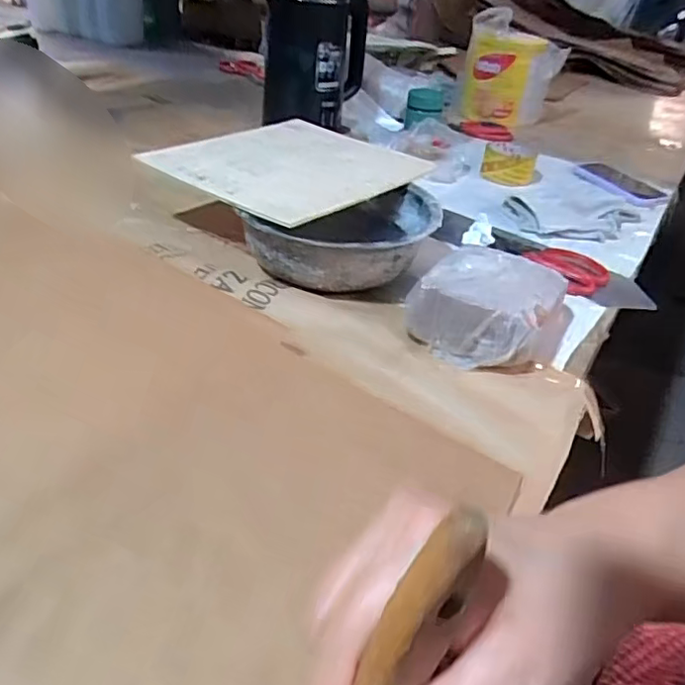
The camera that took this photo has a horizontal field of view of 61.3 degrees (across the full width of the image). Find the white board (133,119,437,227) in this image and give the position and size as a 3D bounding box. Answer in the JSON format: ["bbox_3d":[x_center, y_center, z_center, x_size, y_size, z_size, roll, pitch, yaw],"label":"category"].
[{"bbox_3d":[-0.057,-0.216,0.692,0.251,0.012,0.293,26,38,25],"label":"white board"}]

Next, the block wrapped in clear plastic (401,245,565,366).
[{"bbox_3d":[0.141,-0.037,0.551,0.114,0.058,0.148,25,40,23],"label":"block wrapped in clear plastic"}]

